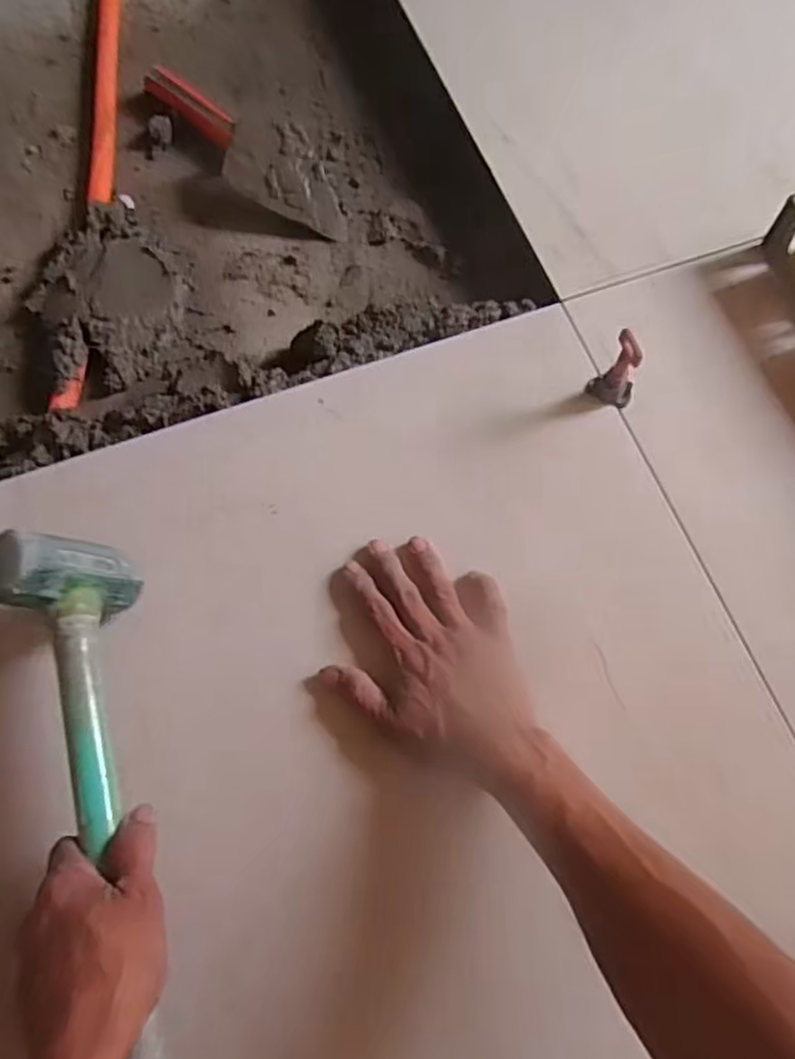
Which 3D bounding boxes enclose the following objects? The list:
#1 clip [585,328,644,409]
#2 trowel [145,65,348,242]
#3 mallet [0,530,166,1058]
[{"bbox_3d":[0.162,-0.118,0.502,0.033,0.061,0.021,16,71,9],"label":"clip"},{"bbox_3d":[-0.157,-0.395,0.691,0.086,0.049,0.301,-37,71,-11],"label":"trowel"},{"bbox_3d":[-0.180,0.153,0.399,0.067,0.081,0.313,-16,71,-3],"label":"mallet"}]

